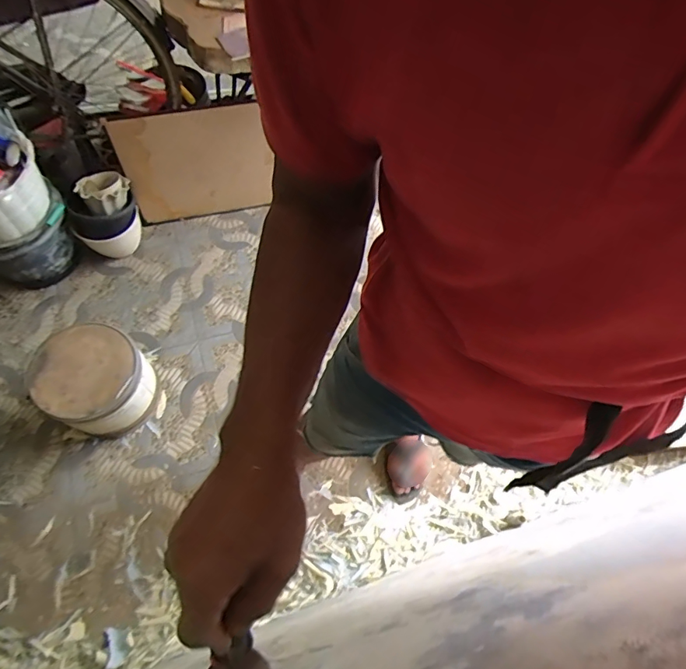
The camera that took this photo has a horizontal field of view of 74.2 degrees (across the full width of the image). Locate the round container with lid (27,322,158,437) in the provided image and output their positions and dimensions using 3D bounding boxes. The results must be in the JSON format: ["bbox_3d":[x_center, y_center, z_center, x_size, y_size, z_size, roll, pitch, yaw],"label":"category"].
[{"bbox_3d":[-0.648,0.135,1.217,0.234,0.267,0.236,1,64,-3],"label":"round container with lid"}]

